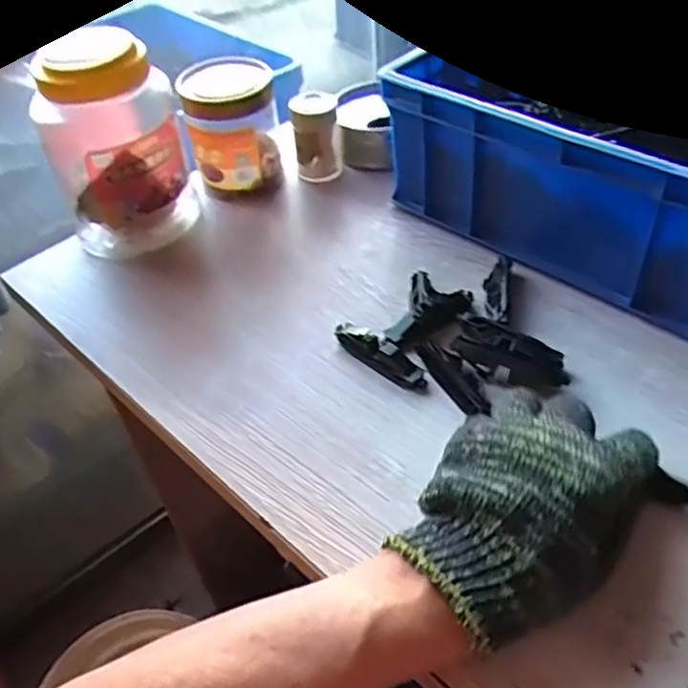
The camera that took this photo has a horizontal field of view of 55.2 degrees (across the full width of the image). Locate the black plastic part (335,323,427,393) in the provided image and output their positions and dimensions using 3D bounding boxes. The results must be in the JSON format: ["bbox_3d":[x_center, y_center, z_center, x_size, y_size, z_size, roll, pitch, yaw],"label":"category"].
[{"bbox_3d":[0.026,0.008,0.476,0.079,0.022,0.017,32,56,32],"label":"black plastic part"}]

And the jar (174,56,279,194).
[{"bbox_3d":[-0.107,-0.209,0.635,0.085,0.108,0.085,-3,45,3],"label":"jar"}]

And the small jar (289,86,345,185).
[{"bbox_3d":[-0.026,-0.206,0.649,0.045,0.077,0.041,-3,45,3],"label":"small jar"}]

